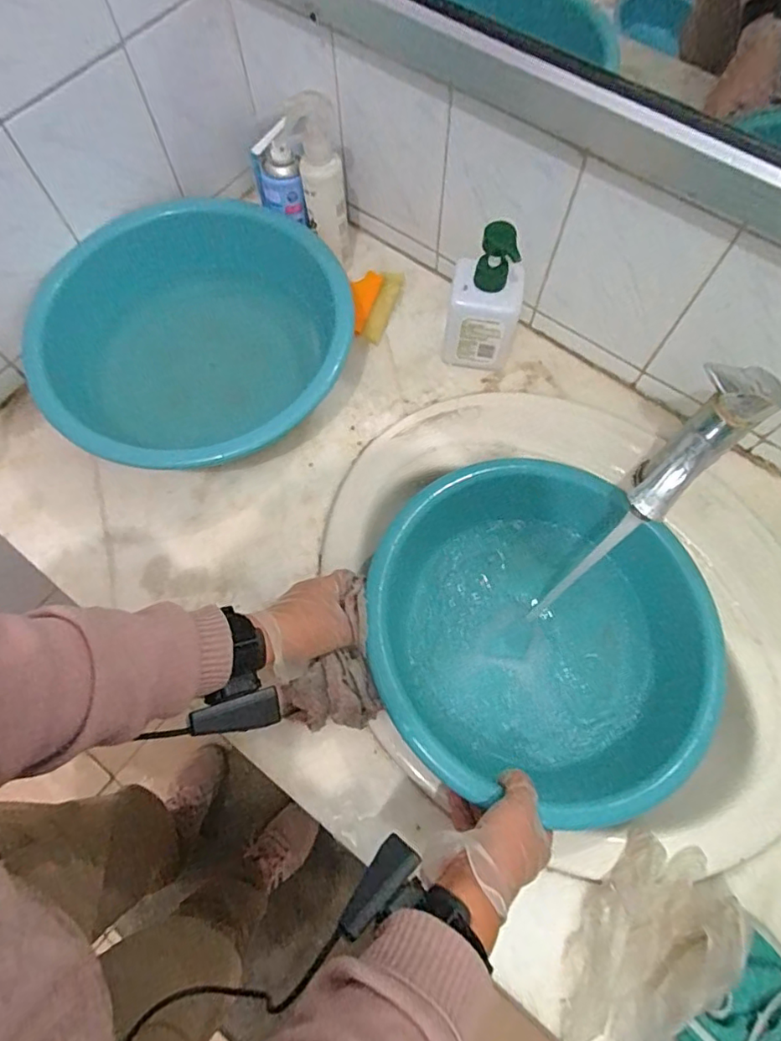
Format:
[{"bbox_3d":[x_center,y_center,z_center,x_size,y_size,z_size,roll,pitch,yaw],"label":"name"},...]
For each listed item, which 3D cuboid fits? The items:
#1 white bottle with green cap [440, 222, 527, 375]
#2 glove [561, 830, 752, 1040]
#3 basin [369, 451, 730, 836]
[{"bbox_3d":[0.105,-0.247,0.621,0.085,0.179,0.061,13,70,5],"label":"white bottle with green cap"},{"bbox_3d":[0.216,0.366,0.460,0.107,0.043,0.188,38,74,13],"label":"glove"},{"bbox_3d":[0.151,0.111,0.568,0.333,0.121,0.321,0,69,0],"label":"basin"}]

